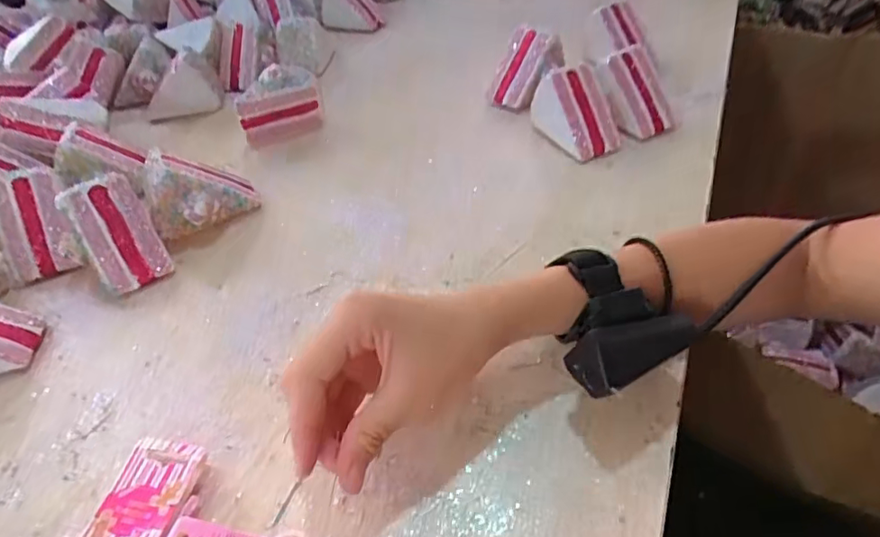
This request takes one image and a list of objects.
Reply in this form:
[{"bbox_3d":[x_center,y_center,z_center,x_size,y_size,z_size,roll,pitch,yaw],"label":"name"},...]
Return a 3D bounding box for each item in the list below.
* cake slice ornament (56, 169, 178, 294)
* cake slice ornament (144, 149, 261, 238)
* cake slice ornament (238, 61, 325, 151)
[{"bbox_3d":[-0.246,-0.026,0.422,0.049,0.068,0.064,-29,46,-25],"label":"cake slice ornament"},{"bbox_3d":[-0.202,-0.067,0.466,0.085,0.066,0.058,-22,43,-19],"label":"cake slice ornament"},{"bbox_3d":[-0.167,-0.170,0.575,0.088,0.063,0.037,-27,45,-23],"label":"cake slice ornament"}]

